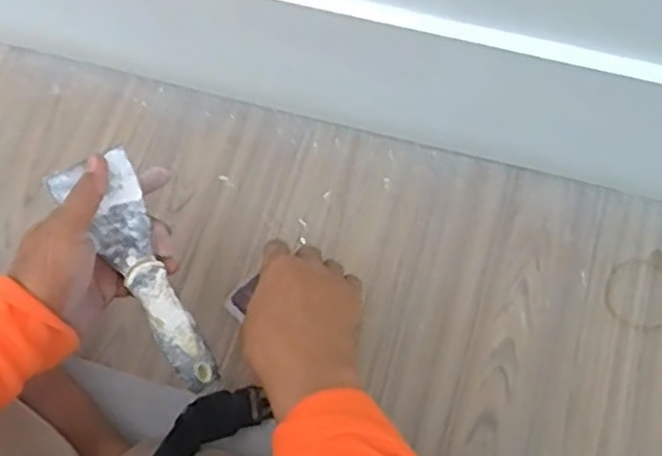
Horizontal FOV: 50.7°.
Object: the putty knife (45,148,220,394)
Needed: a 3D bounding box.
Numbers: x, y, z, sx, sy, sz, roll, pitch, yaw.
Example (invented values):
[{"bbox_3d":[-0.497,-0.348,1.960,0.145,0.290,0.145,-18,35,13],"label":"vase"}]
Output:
[{"bbox_3d":[-0.137,0.037,0.512,0.051,0.022,0.186,-26,96,-7],"label":"putty knife"}]

